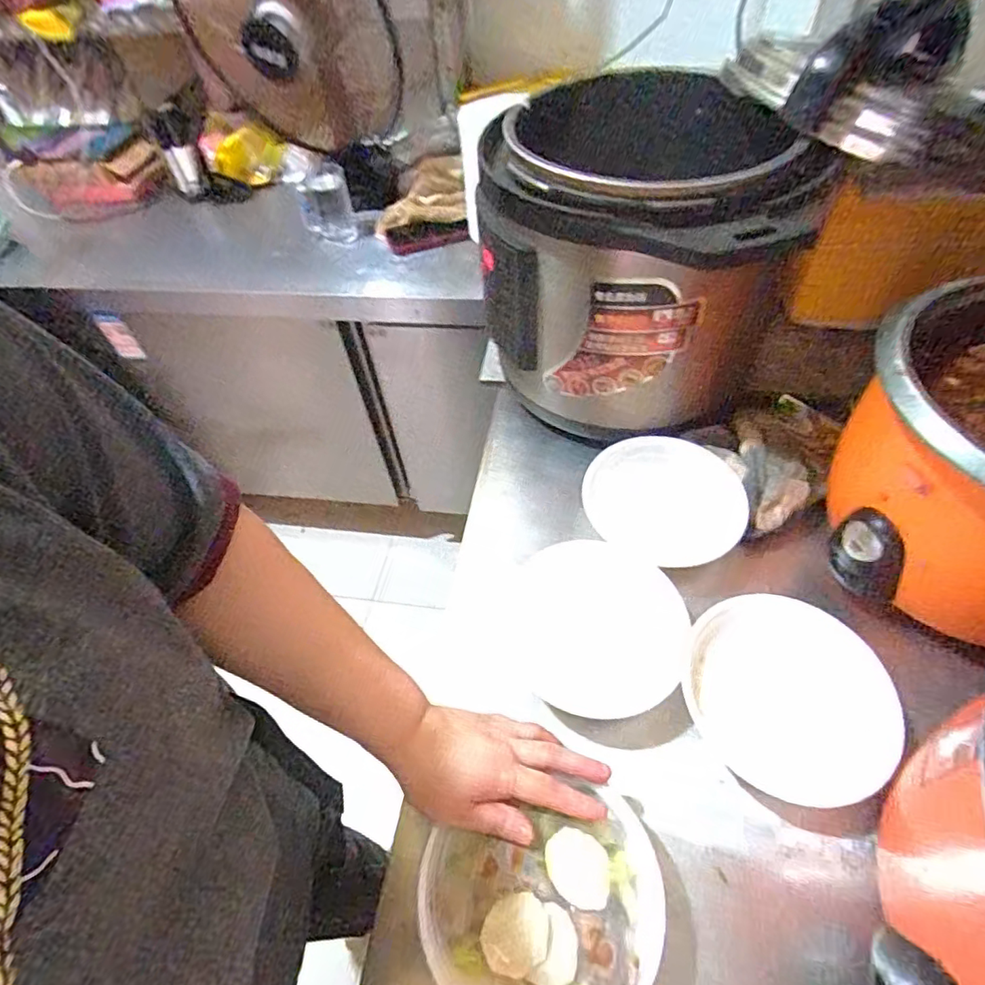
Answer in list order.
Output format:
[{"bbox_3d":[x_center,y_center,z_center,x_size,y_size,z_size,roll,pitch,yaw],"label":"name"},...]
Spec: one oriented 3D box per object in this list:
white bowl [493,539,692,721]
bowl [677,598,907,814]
[{"bbox_3d":[0.090,0.127,0.515,0.169,0.054,0.150,25,60,19],"label":"white bowl"},{"bbox_3d":[0.243,0.169,0.460,0.156,0.058,0.147,-1,55,2],"label":"bowl"}]

